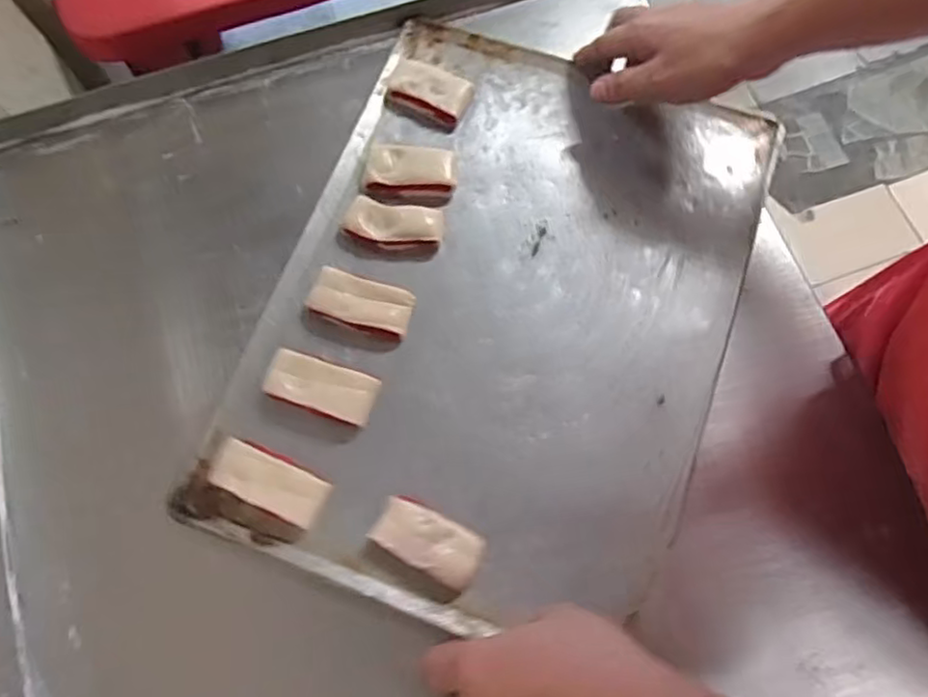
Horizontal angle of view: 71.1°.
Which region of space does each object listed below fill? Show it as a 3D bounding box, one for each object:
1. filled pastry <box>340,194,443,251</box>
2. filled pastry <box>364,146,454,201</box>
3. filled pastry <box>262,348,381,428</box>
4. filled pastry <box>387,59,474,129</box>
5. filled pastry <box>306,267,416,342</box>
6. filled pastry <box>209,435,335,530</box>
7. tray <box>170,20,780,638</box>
[{"bbox_3d":[-0.054,-0.096,0.502,0.075,0.020,0.037,5,74,4],"label":"filled pastry"},{"bbox_3d":[-0.042,-0.142,0.520,0.068,0.017,0.039,6,74,4],"label":"filled pastry"},{"bbox_3d":[-0.102,0.027,0.464,0.079,0.020,0.038,18,75,8],"label":"filled pastry"},{"bbox_3d":[-0.030,-0.214,0.543,0.069,0.018,0.038,24,76,9],"label":"filled pastry"},{"bbox_3d":[-0.076,-0.032,0.484,0.075,0.017,0.038,18,75,8],"label":"filled pastry"},{"bbox_3d":[-0.132,0.091,0.444,0.078,0.019,0.035,25,76,9],"label":"filled pastry"},{"bbox_3d":[0.023,-0.036,0.488,0.325,0.029,0.442,20,74,6],"label":"tray"}]

